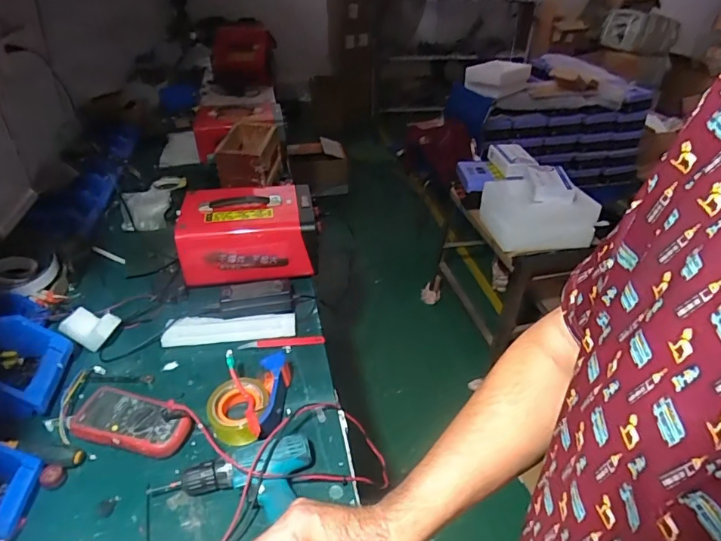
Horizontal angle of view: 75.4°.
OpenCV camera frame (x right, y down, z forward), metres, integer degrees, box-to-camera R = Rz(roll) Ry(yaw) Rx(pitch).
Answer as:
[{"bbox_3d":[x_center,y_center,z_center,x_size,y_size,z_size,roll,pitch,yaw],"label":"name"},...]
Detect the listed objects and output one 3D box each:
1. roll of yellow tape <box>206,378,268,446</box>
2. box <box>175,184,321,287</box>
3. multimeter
[{"bbox_3d":[-0.201,0.234,0.766,0.093,0.055,0.104,-2,36,-5],"label":"roll of yellow tape"},{"bbox_3d":[-0.256,-0.090,1.107,0.303,0.161,0.205,-4,36,-8],"label":"box"},{"bbox_3d":[-0.361,0.244,0.751,0.179,0.045,0.088,9,37,11],"label":"multimeter"}]

